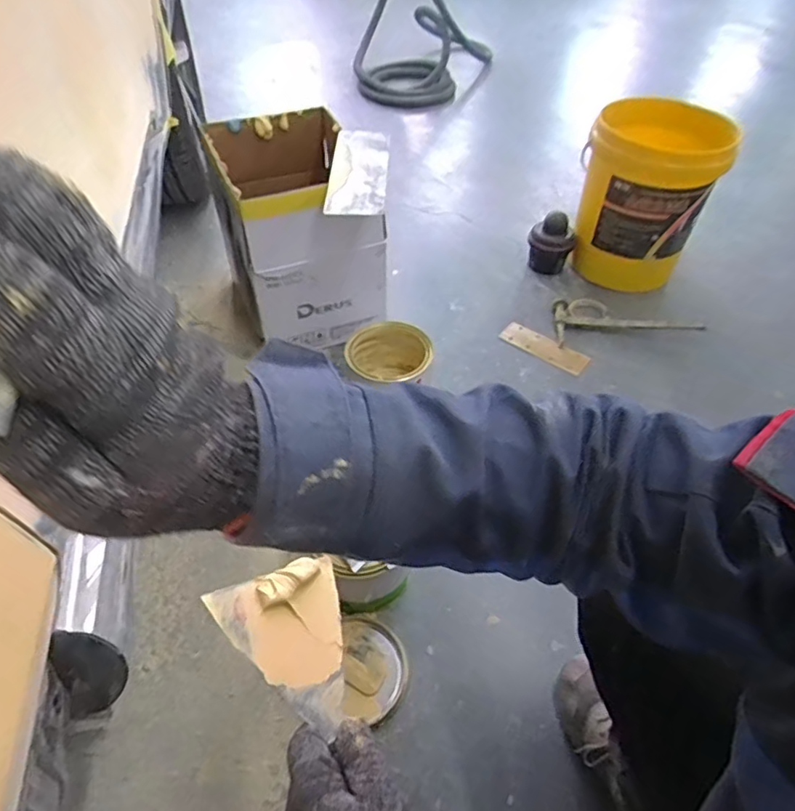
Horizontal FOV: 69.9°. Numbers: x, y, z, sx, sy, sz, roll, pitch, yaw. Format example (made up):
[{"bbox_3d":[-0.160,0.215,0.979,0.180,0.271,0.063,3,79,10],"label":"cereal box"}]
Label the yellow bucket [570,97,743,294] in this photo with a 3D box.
[{"bbox_3d":[0.610,-0.523,1.425,0.293,0.364,0.358,19,50,16],"label":"yellow bucket"}]

